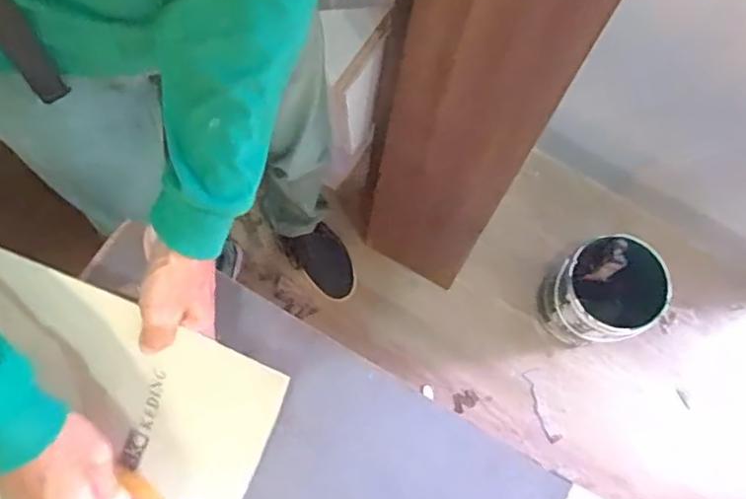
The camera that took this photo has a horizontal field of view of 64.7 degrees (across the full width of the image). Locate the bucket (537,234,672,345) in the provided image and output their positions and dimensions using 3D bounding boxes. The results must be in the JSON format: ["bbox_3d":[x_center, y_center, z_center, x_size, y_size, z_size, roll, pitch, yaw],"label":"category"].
[{"bbox_3d":[0.437,0.095,1.165,0.177,0.244,0.173,0,74,-1],"label":"bucket"}]

